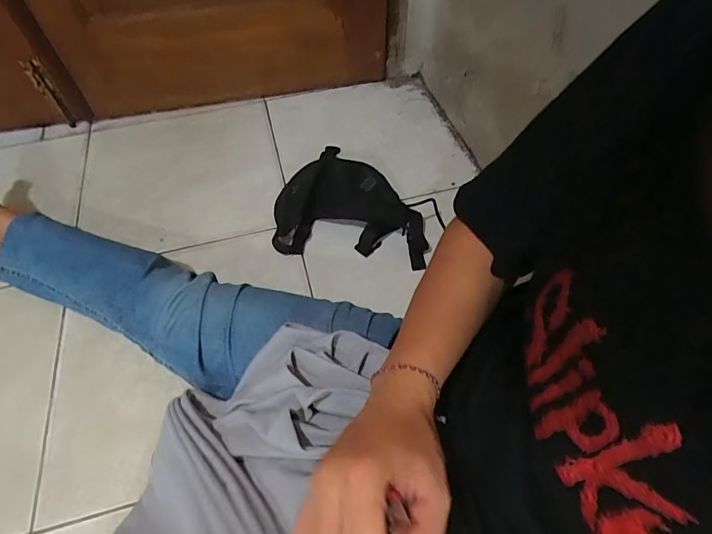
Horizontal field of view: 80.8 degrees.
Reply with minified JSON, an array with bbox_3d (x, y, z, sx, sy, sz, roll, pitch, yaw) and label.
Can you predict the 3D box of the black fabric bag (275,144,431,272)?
[{"bbox_3d":[-0.016,-0.099,0.703,0.257,0.109,0.137,4,56,6],"label":"black fabric bag"}]

